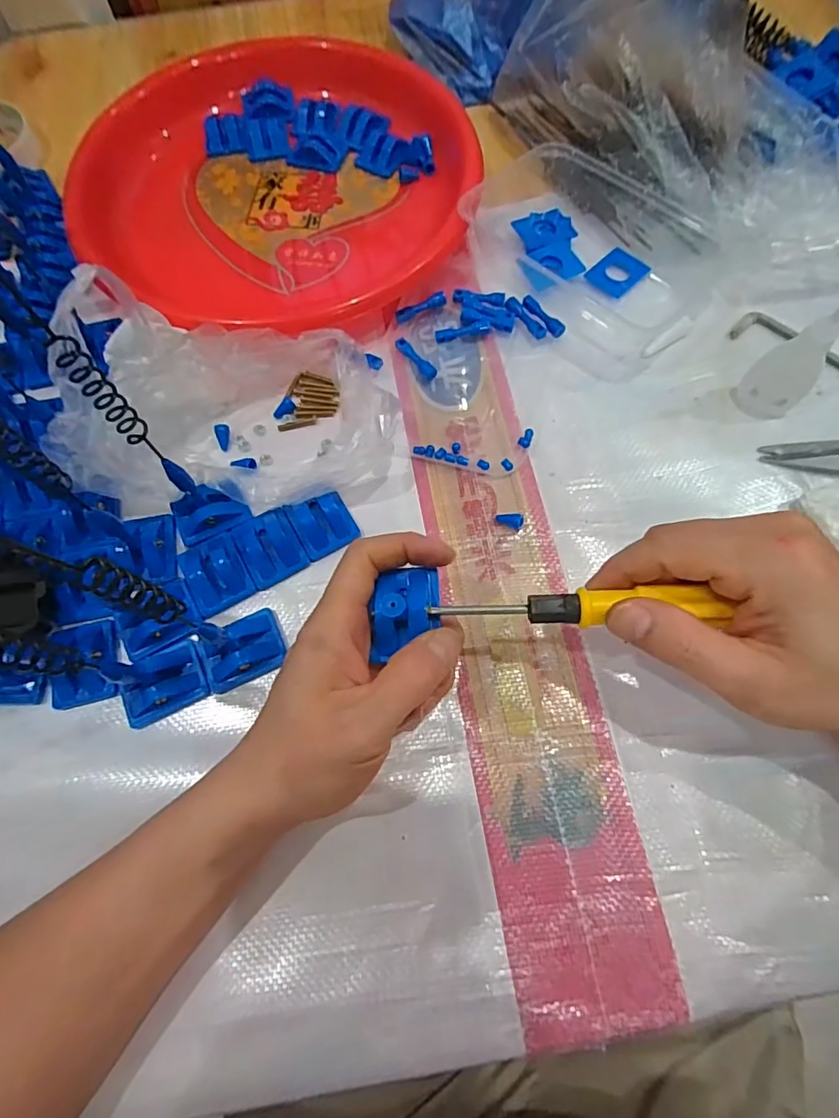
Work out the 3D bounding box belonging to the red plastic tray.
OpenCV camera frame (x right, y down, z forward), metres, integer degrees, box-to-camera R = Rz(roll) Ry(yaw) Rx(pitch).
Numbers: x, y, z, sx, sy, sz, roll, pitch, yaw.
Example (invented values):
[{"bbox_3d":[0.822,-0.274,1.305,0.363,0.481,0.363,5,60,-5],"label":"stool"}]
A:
[{"bbox_3d":[-0.115,-0.300,0.395,0.303,0.033,0.289,41,76,14],"label":"red plastic tray"}]

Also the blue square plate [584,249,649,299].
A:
[{"bbox_3d":[0.142,-0.207,0.368,0.030,0.004,0.040,42,77,15],"label":"blue square plate"}]

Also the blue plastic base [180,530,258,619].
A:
[{"bbox_3d":[-0.119,0.007,0.300,0.035,0.011,0.044,-29,72,-8],"label":"blue plastic base"}]

